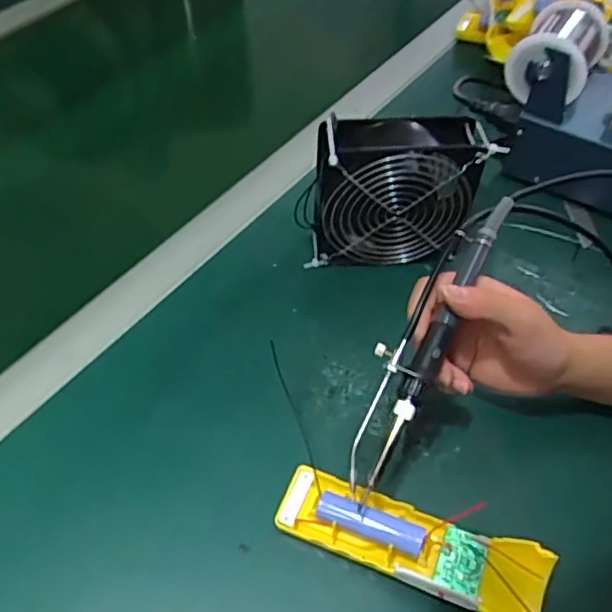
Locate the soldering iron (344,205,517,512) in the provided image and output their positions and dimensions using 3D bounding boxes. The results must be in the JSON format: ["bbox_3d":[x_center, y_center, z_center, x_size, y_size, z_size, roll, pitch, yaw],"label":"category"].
[{"bbox_3d":[0.072,0.017,0.383,0.034,0.021,0.202,25,75,17],"label":"soldering iron"}]

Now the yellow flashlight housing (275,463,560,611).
[{"bbox_3d":[0.062,0.145,0.380,0.160,0.023,0.047,19,54,13],"label":"yellow flashlight housing"}]

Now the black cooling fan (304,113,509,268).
[{"bbox_3d":[0.069,-0.085,0.501,0.133,0.128,0.052,3,52,2],"label":"black cooling fan"}]

